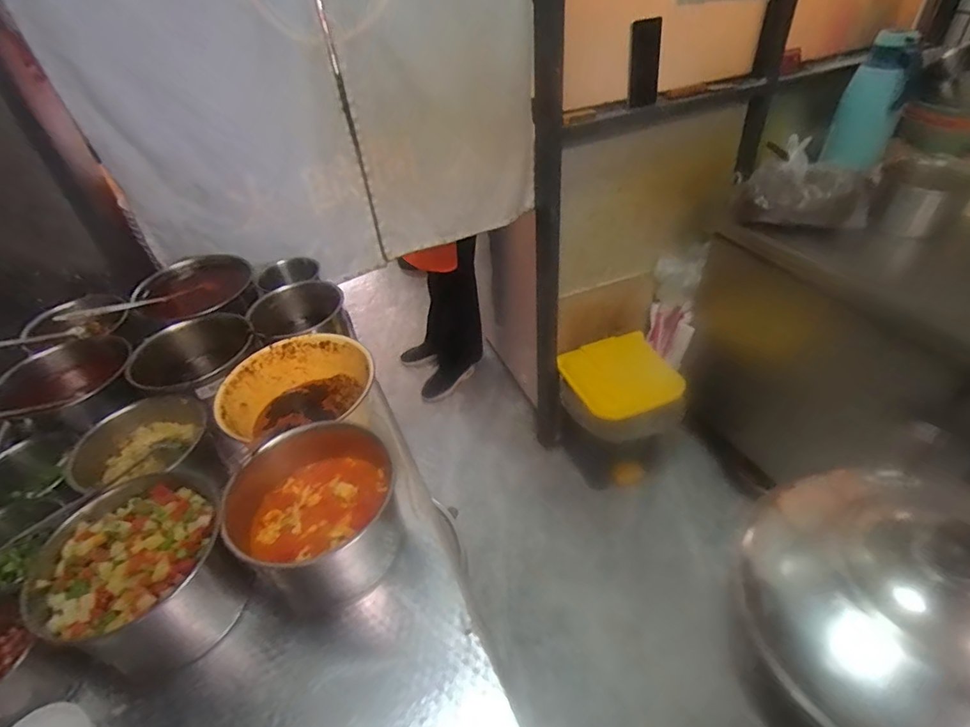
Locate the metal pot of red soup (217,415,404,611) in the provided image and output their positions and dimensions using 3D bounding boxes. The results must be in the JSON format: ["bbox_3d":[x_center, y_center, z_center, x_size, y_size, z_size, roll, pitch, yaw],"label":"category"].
[{"bbox_3d":[-0.176,0.163,0.549,0.154,0.100,0.165,-3,41,3],"label":"metal pot of red soup"}]

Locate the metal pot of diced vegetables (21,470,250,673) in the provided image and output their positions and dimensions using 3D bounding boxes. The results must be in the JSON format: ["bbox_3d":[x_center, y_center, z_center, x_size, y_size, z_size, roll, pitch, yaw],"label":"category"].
[{"bbox_3d":[-0.335,0.210,0.506,0.159,0.109,0.153,-3,41,3],"label":"metal pot of diced vegetables"}]

